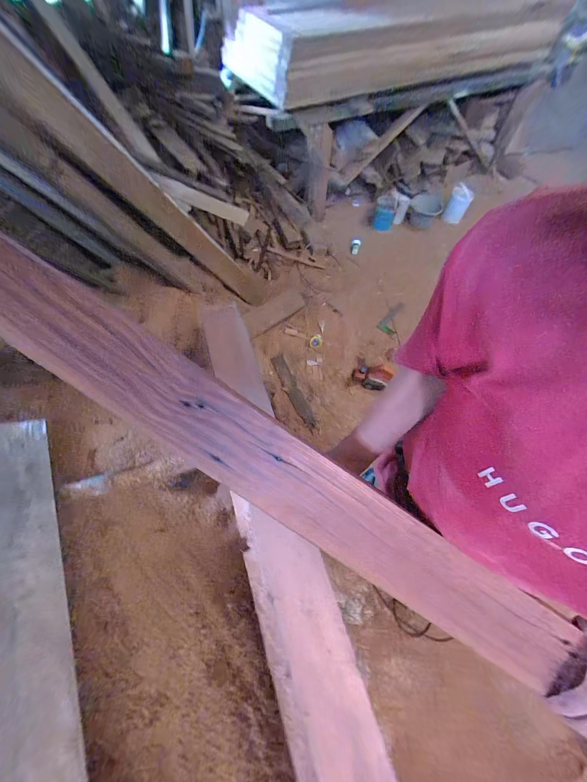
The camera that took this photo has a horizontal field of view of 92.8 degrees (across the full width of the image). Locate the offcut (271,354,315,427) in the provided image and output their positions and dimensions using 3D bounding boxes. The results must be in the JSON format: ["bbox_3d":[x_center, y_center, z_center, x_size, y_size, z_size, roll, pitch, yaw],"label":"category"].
[{"bbox_3d":[-0.001,-0.006,1.550,0.083,0.022,0.438,-21,78,-29],"label":"offcut"}]

